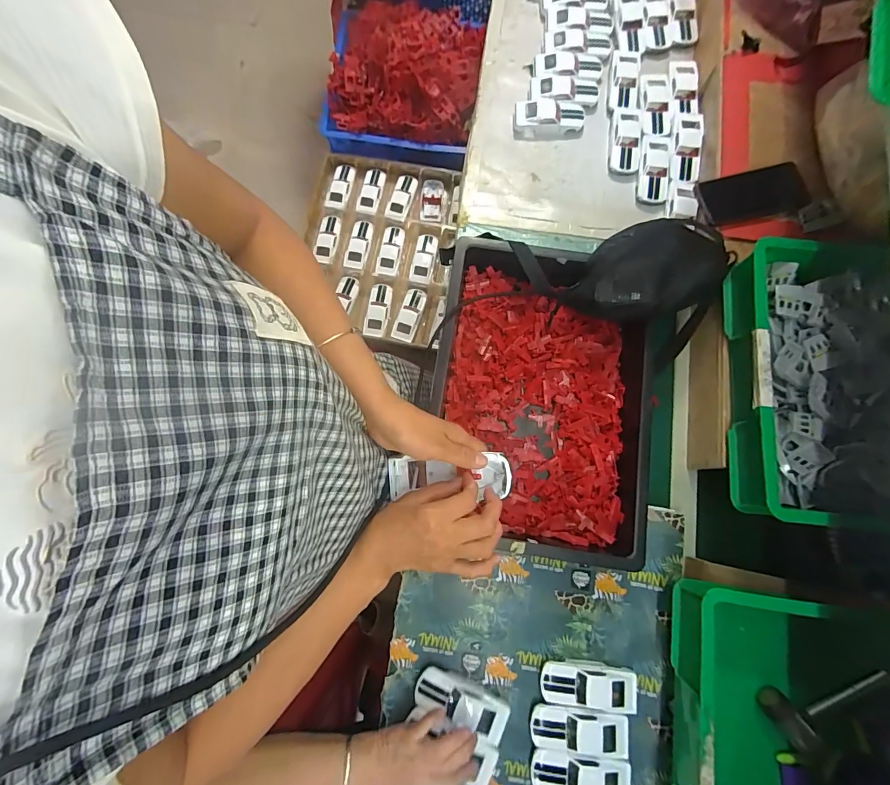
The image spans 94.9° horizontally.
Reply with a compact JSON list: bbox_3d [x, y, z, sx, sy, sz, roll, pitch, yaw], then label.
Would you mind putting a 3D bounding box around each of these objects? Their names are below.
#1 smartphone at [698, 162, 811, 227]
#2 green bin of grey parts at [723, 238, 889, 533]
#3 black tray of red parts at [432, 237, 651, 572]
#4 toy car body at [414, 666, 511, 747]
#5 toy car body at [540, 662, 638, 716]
[{"bbox_3d":[0.477,-0.304,0.632,0.142,0.009,0.076,-14,88,5],"label":"smartphone"},{"bbox_3d":[0.477,-0.014,0.524,0.176,0.093,0.351,6,78,0],"label":"green bin of grey parts"},{"bbox_3d":[0.145,0.003,0.626,0.318,0.086,0.461,3,78,0],"label":"black tray of red parts"},{"bbox_3d":[0.023,0.435,0.573,0.129,0.049,0.052,21,79,4],"label":"toy car body"},{"bbox_3d":[0.201,0.411,0.572,0.126,0.022,0.053,4,78,0],"label":"toy car body"}]

